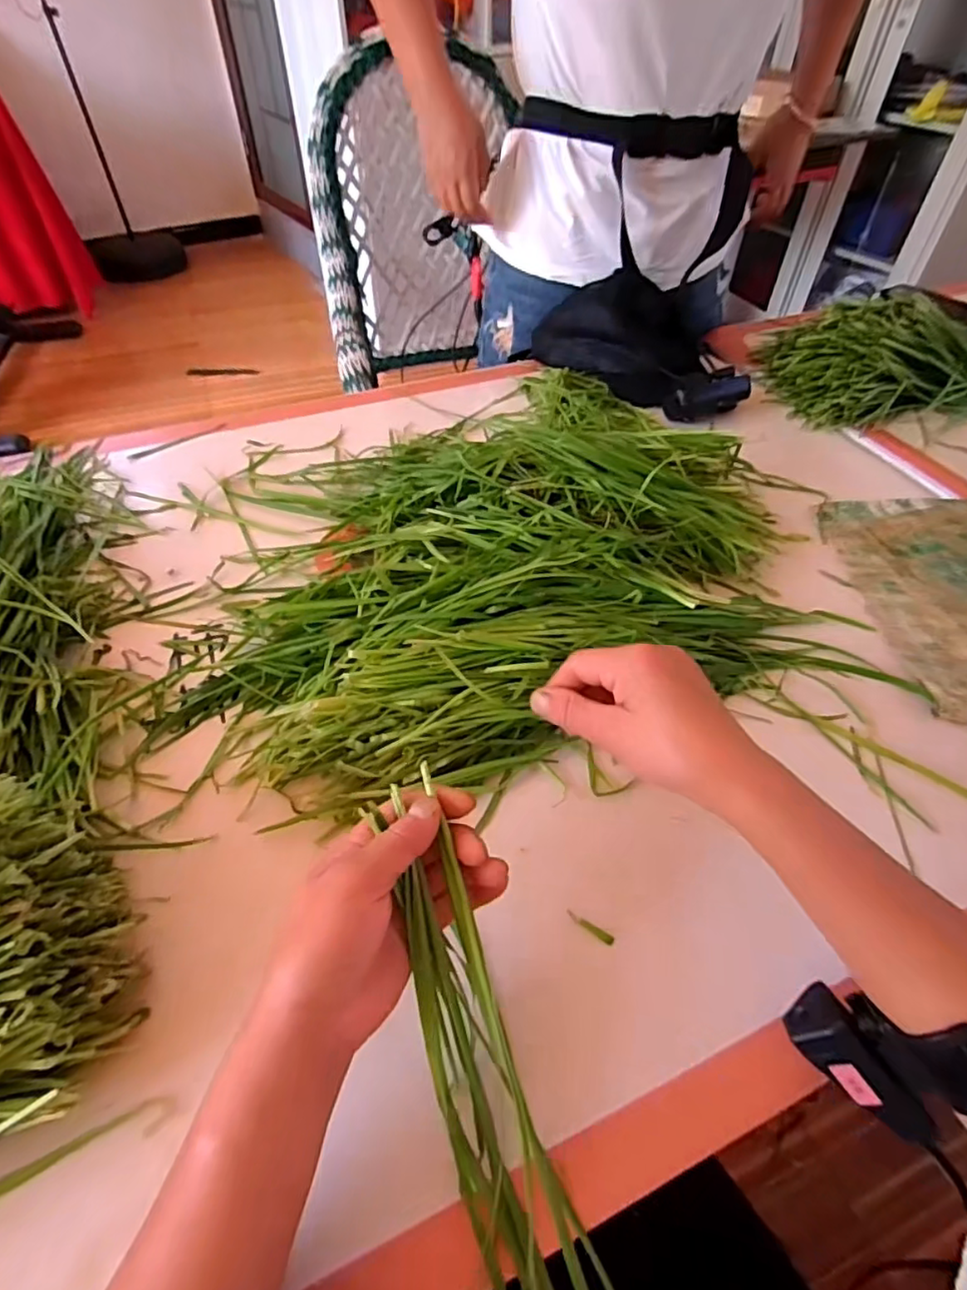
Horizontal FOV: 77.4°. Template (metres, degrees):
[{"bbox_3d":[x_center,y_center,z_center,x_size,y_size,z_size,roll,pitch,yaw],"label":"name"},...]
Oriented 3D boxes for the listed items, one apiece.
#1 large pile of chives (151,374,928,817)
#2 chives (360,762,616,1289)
[{"bbox_3d":[0.001,-0.117,0.552,0.535,0.070,0.470,-12,52,-9],"label":"large pile of chives"},{"bbox_3d":[-0.004,0.191,0.286,0.049,0.047,0.250,-18,72,-14],"label":"chives"}]

